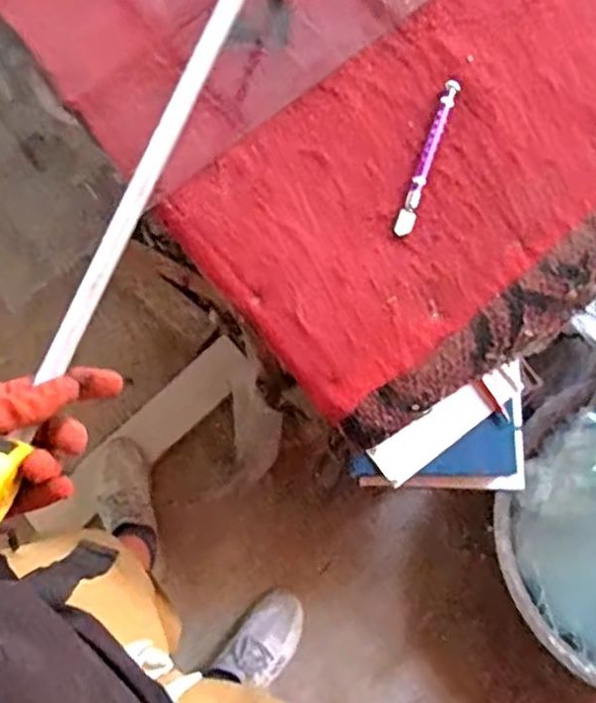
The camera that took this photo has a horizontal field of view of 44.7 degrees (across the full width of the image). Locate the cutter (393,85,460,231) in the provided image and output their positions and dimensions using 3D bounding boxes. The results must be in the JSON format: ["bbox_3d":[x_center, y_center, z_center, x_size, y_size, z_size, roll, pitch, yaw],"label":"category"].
[{"bbox_3d":[0.123,-0.185,0.686,0.015,0.008,0.169,18,76,8],"label":"cutter"}]

